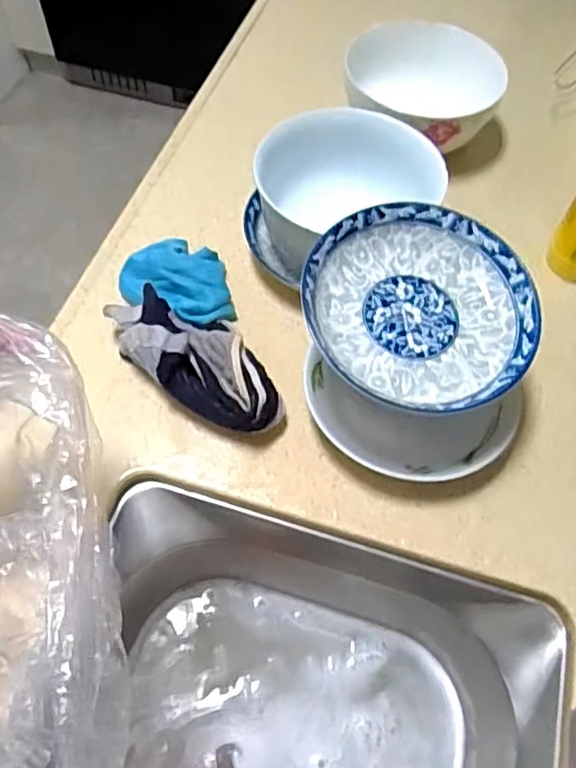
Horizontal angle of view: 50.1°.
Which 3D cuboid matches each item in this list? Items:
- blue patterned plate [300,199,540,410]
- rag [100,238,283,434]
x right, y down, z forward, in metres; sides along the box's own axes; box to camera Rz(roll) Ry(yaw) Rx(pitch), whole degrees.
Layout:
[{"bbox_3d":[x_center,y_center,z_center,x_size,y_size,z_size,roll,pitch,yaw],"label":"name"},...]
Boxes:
[{"bbox_3d":[0.105,-0.064,0.484,0.173,0.043,0.166,1,59,-2],"label":"blue patterned plate"},{"bbox_3d":[-0.094,-0.045,0.551,0.115,0.059,0.223,-16,61,-12],"label":"rag"}]

